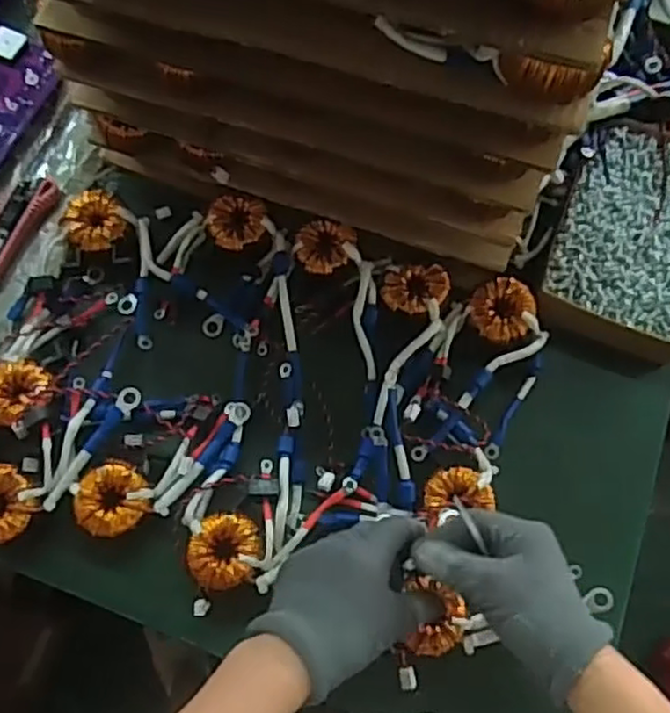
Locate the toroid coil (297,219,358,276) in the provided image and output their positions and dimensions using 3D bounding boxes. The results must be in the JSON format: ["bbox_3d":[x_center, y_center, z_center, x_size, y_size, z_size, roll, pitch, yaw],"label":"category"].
[{"bbox_3d":[-0.012,-0.099,0.623,0.051,0.017,0.046,23,72,7],"label":"toroid coil"}]

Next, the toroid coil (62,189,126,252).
[{"bbox_3d":[-0.221,-0.125,0.639,0.051,0.018,0.064,-29,73,-11],"label":"toroid coil"}]

